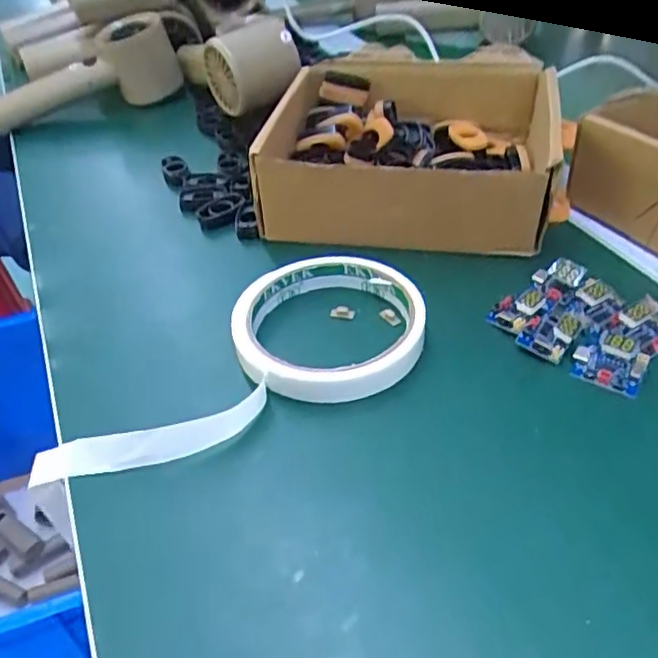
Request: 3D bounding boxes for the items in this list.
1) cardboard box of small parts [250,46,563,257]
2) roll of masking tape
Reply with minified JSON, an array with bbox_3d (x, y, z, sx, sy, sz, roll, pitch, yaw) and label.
[{"bbox_3d":[0.051,-0.117,0.409,0.168,0.058,0.159,5,43,11],"label":"cardboard box of small parts"},{"bbox_3d":[-0.046,0.014,0.301,0.186,0.024,0.086,-17,43,-14],"label":"roll of masking tape"}]

